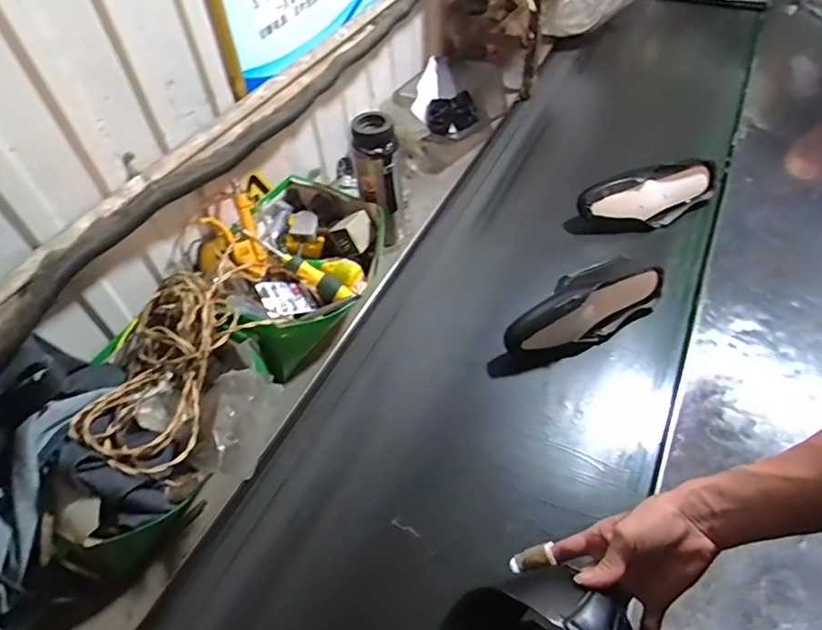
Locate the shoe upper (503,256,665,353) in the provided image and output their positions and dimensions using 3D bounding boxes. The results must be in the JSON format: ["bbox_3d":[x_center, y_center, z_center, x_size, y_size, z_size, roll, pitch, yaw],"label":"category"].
[{"bbox_3d":[0.290,-0.014,0.907,0.310,0.118,0.116,-24,56,-16],"label":"shoe upper"}]

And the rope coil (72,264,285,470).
[{"bbox_3d":[-0.317,0.053,0.734,0.187,0.074,0.328,18,55,14],"label":"rope coil"}]

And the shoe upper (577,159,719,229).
[{"bbox_3d":[0.480,-0.247,1.076,0.285,0.100,0.087,-2,53,0],"label":"shoe upper"}]

